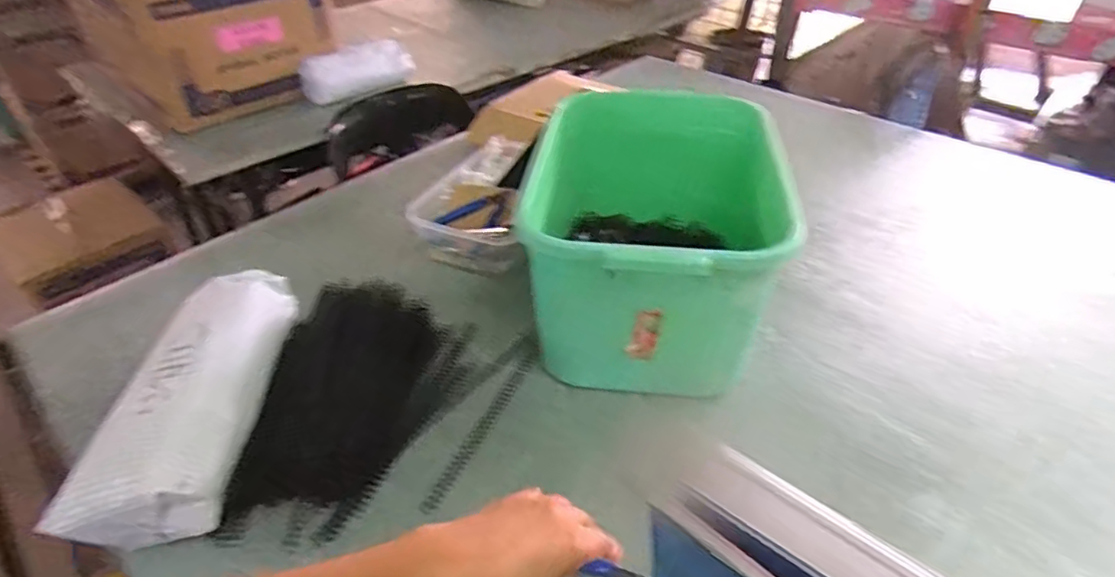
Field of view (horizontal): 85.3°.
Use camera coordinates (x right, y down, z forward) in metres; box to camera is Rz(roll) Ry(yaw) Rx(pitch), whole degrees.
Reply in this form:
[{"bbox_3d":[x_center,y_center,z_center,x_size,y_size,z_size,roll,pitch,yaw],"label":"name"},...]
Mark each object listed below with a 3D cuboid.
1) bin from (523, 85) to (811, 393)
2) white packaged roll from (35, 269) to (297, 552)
[{"bbox_3d":[0.099,-0.076,0.669,0.234,0.186,0.393,4,39,6],"label":"bin"},{"bbox_3d":[-0.318,0.086,0.540,0.113,0.064,0.262,-3,39,-2],"label":"white packaged roll"}]

